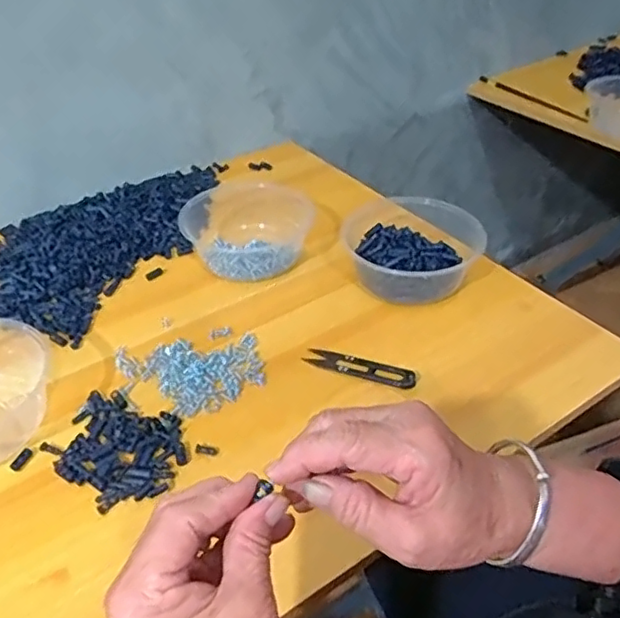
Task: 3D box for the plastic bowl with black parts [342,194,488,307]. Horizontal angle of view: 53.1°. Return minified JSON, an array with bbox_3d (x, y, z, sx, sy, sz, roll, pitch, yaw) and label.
[{"bbox_3d":[0.108,-0.068,0.661,0.157,0.058,0.169,-1,38,1],"label":"plastic bowl with black parts"}]

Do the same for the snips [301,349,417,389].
[{"bbox_3d":[0.044,0.052,0.552,0.101,0.007,0.022,13,40,17],"label":"snips"}]

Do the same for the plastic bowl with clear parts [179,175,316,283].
[{"bbox_3d":[-0.068,-0.097,0.708,0.139,0.066,0.162,-4,38,-3],"label":"plastic bowl with clear parts"}]

